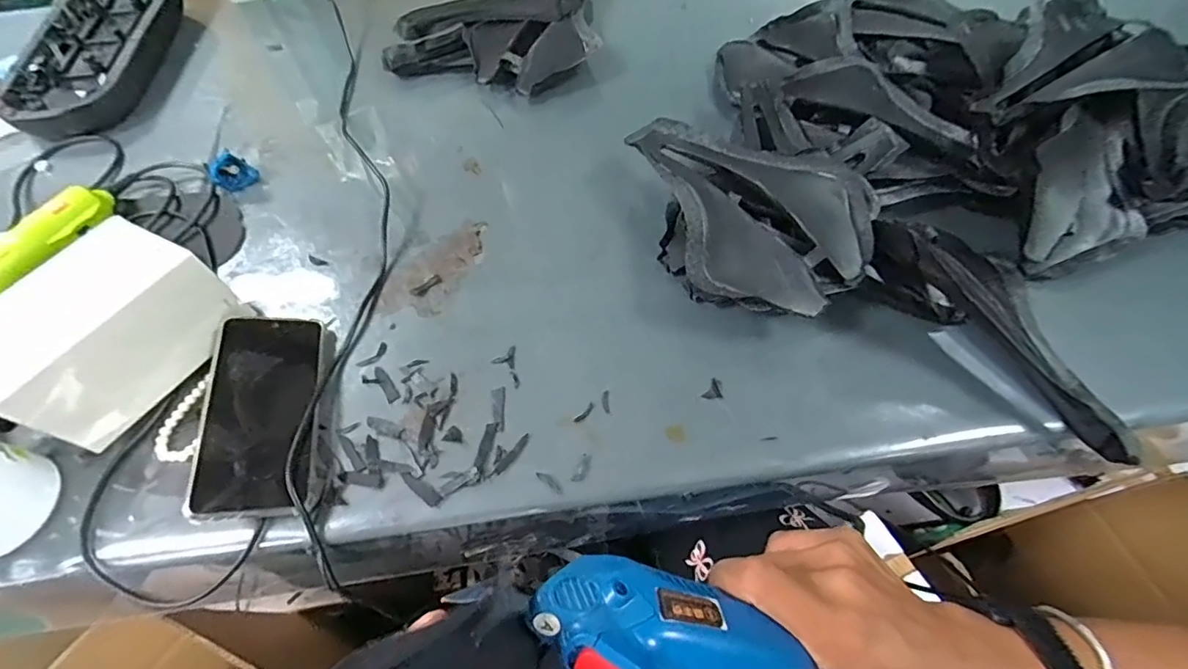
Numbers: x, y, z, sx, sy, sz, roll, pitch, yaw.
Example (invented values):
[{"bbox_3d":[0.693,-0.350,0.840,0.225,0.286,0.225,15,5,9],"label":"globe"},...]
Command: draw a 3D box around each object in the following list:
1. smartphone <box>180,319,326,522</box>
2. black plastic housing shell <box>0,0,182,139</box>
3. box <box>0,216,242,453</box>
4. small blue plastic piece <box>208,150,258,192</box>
[{"bbox_3d":[-0.260,0.058,0.424,0.079,0.005,0.164,3,56,-25],"label":"smartphone"},{"bbox_3d":[-0.632,-0.370,0.693,0.149,0.043,0.306,-4,60,1],"label":"black plastic housing shell"},{"bbox_3d":[-0.386,-0.004,0.433,0.091,0.097,0.156,31,65,19],"label":"box"},{"bbox_3d":[-0.383,-0.172,0.571,0.027,0.030,0.039,36,68,21],"label":"small blue plastic piece"}]

